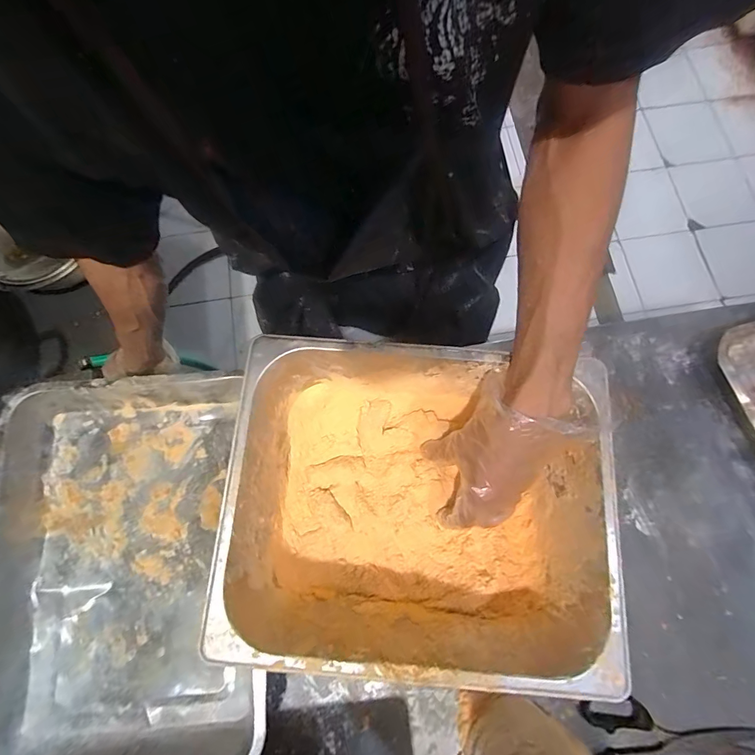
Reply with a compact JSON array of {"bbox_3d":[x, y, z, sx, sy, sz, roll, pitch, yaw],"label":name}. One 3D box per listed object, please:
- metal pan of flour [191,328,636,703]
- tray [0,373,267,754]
[{"bbox_3d":[0.034,0.116,0.384,0.315,0.138,0.260,4,74,1],"label":"metal pan of flour"},{"bbox_3d":[-0.257,0.198,0.409,0.265,0.065,0.390,-5,74,-1],"label":"tray"}]

